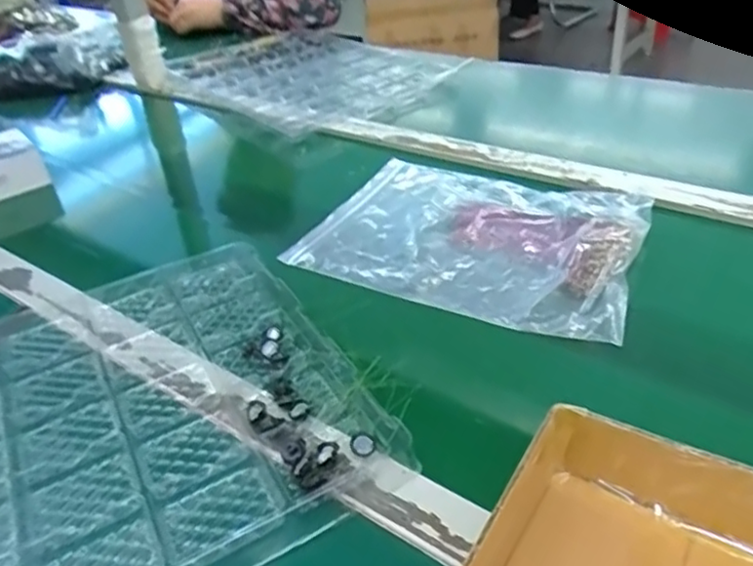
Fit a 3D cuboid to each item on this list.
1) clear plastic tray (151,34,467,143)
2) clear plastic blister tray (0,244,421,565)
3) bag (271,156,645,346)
[{"bbox_3d":[-0.128,-0.366,1.142,0.377,0.029,0.524,-32,42,-34],"label":"clear plastic tray"},{"bbox_3d":[-0.245,0.112,0.433,0.438,0.022,0.320,-21,37,-22],"label":"clear plastic blister tray"},{"bbox_3d":[0.090,-0.055,0.624,0.322,0.031,0.221,18,40,30],"label":"bag"}]

